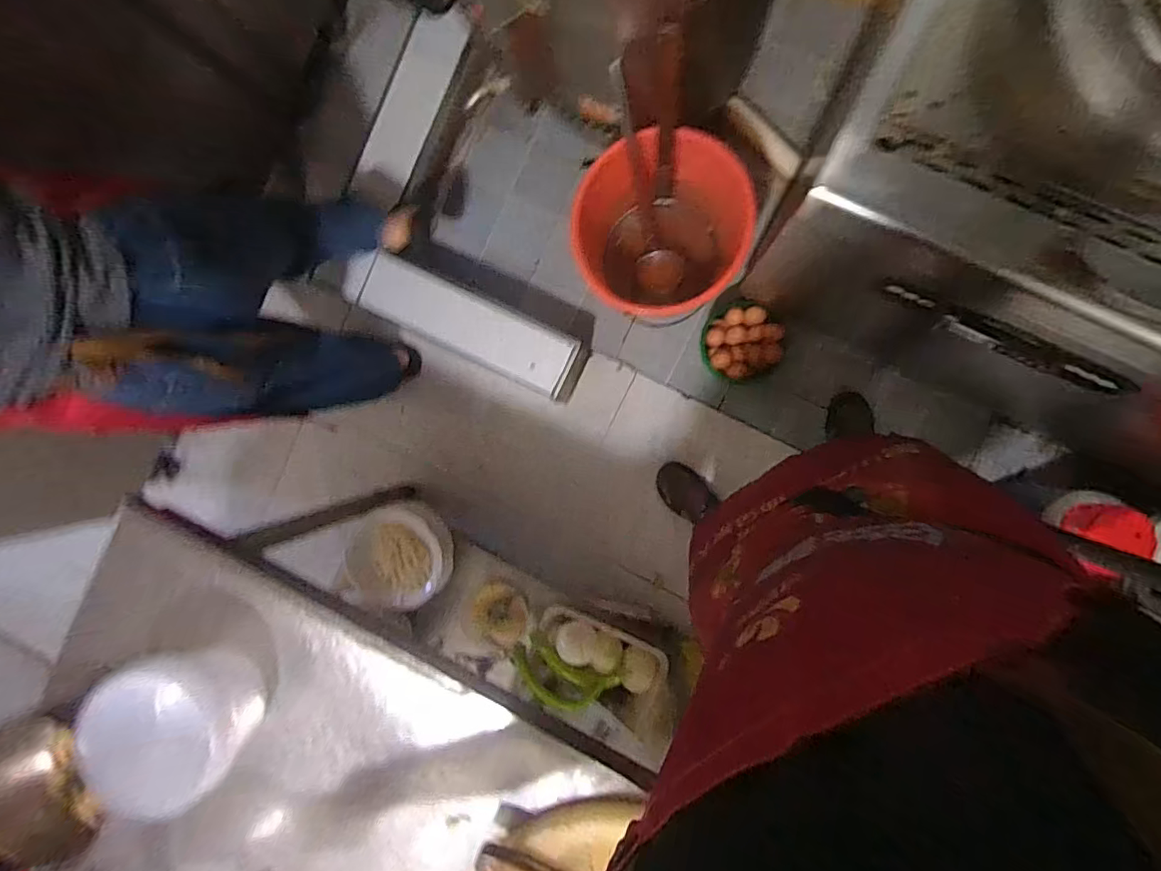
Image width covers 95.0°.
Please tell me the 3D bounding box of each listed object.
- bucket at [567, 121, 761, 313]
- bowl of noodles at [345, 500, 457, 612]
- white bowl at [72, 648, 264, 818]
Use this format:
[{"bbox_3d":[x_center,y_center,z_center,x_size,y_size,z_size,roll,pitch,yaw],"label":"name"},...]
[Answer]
[{"bbox_3d":[0.173,-0.461,1.178,0.350,0.252,0.321,1,94,7],"label":"bucket"},{"bbox_3d":[-0.394,0.263,1.168,0.206,0.069,0.237,15,96,6],"label":"bowl of noodles"},{"bbox_3d":[-0.491,0.348,0.648,0.166,0.113,0.166,1,94,7],"label":"white bowl"}]

